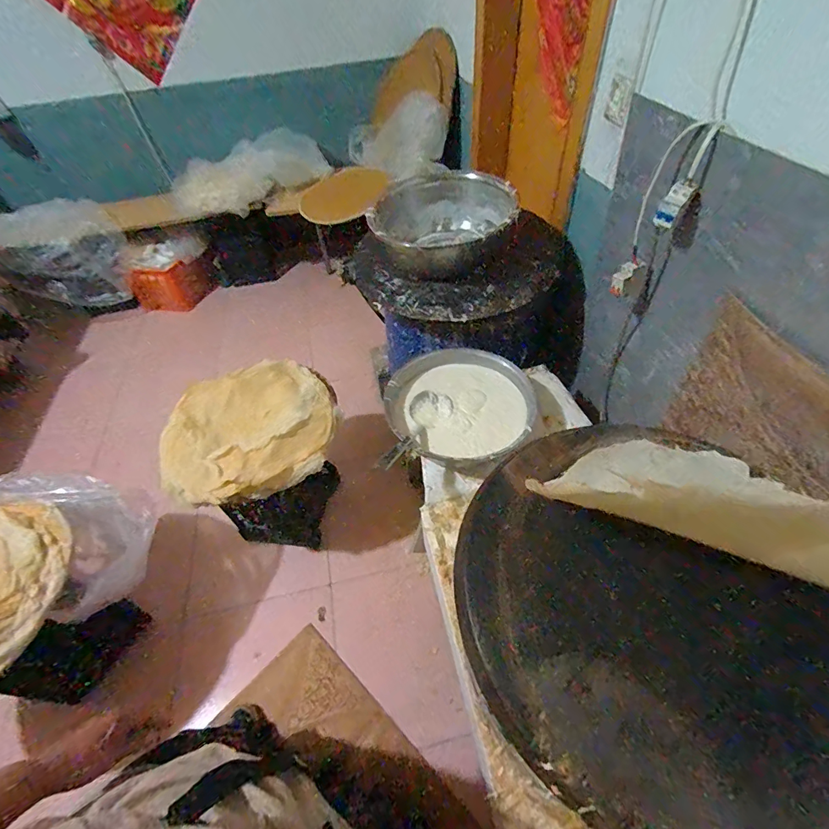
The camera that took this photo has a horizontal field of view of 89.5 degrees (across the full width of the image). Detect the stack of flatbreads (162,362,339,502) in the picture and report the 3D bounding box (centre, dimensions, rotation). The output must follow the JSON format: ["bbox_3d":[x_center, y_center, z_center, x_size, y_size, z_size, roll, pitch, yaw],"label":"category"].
[{"bbox_3d":[-0.516,0.011,1.343,0.524,0.093,0.568,-10,50,-4],"label":"stack of flatbreads"}]

